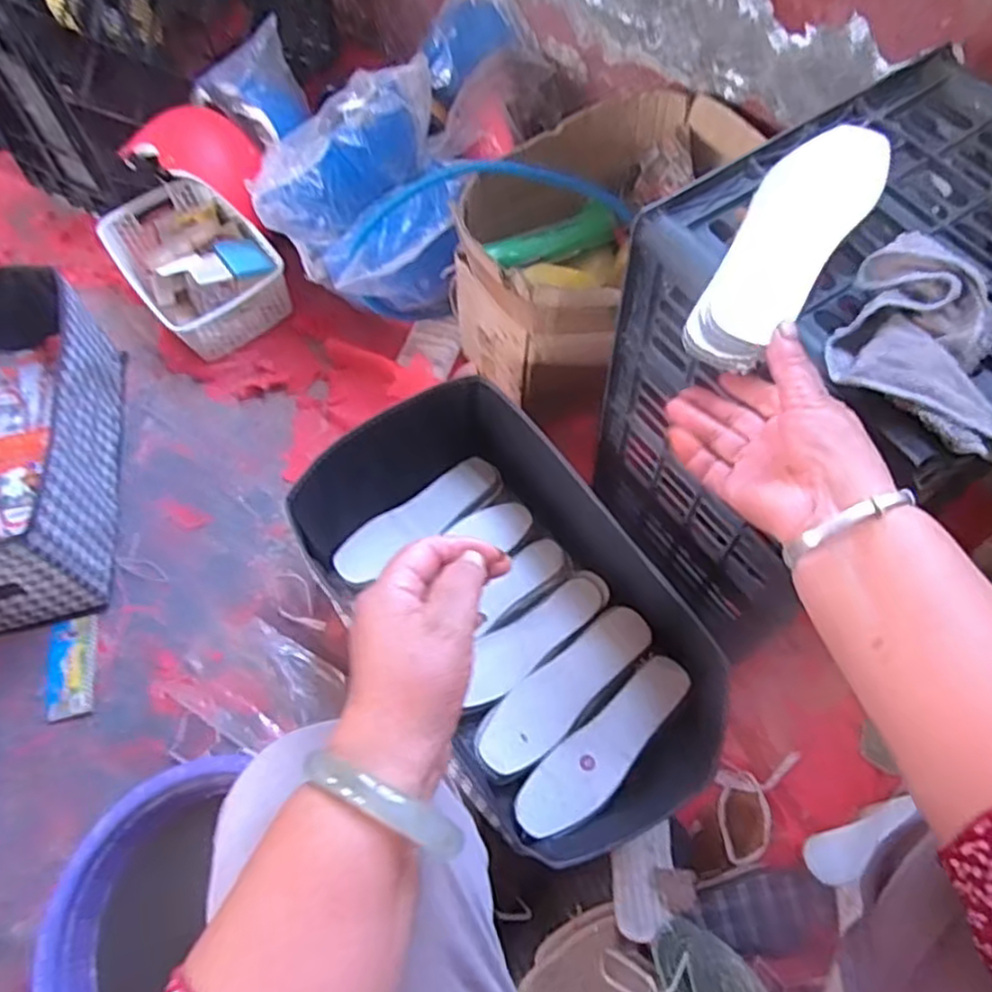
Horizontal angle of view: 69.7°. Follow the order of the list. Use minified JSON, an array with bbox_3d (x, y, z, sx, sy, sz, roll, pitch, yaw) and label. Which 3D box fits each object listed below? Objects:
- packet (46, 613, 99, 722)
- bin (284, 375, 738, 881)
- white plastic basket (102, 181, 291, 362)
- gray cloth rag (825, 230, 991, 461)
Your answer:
[{"bbox_3d":[-0.519,0.208,0.870,0.055,0.005,0.125,-13,62,-4],"label":"packet"},{"bbox_3d":[0.016,0.123,0.777,0.264,0.163,0.489,-34,66,-15],"label":"bin"},{"bbox_3d":[-0.474,-0.369,1.123,0.200,0.092,0.313,-35,66,-15],"label":"white plastic basket"},{"bbox_3d":[0.268,-0.093,0.435,0.110,0.045,0.133,15,63,10],"label":"gray cloth rag"}]

